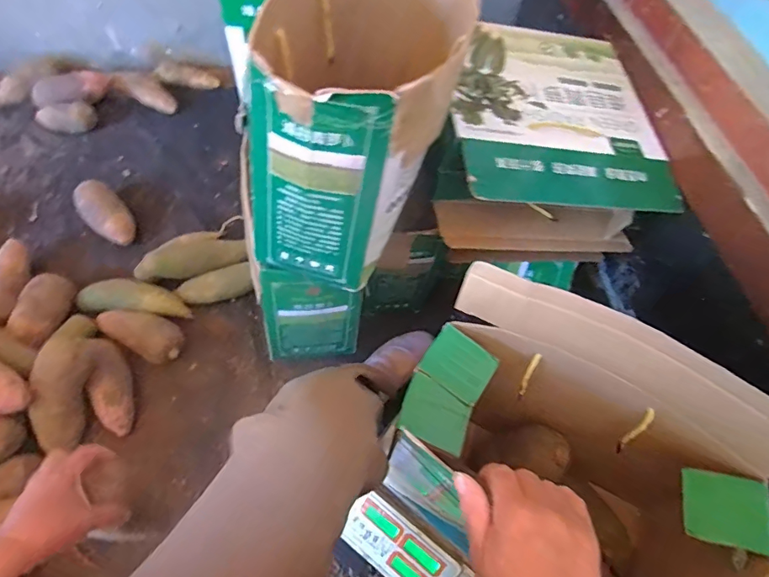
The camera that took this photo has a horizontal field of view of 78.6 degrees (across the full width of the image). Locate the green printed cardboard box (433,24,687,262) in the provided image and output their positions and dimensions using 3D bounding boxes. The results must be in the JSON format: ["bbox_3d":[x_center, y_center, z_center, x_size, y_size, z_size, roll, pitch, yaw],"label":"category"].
[{"bbox_3d":[0.260,-0.241,0.767,0.339,0.188,0.345,4,58,-1],"label":"green printed cardboard box"}]

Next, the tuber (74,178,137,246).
[{"bbox_3d":[-0.578,-0.156,0.973,0.081,0.068,0.145,-34,66,-22],"label":"tuber"}]

